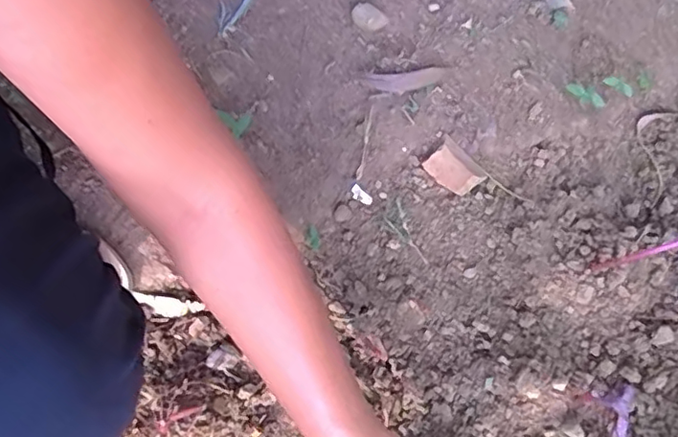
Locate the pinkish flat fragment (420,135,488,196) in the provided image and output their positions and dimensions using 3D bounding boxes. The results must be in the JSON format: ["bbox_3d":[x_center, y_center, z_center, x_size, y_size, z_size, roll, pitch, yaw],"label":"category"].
[{"bbox_3d":[0.111,-0.050,0.565,0.042,0.012,0.056,-39,71,-10],"label":"pinkish flat fragment"}]

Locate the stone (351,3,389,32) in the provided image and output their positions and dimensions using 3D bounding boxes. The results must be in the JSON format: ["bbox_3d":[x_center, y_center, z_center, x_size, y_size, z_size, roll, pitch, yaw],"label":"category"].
[{"bbox_3d":[0.033,-0.222,0.643,0.027,0.017,0.037,-41,72,-11],"label":"stone"}]

